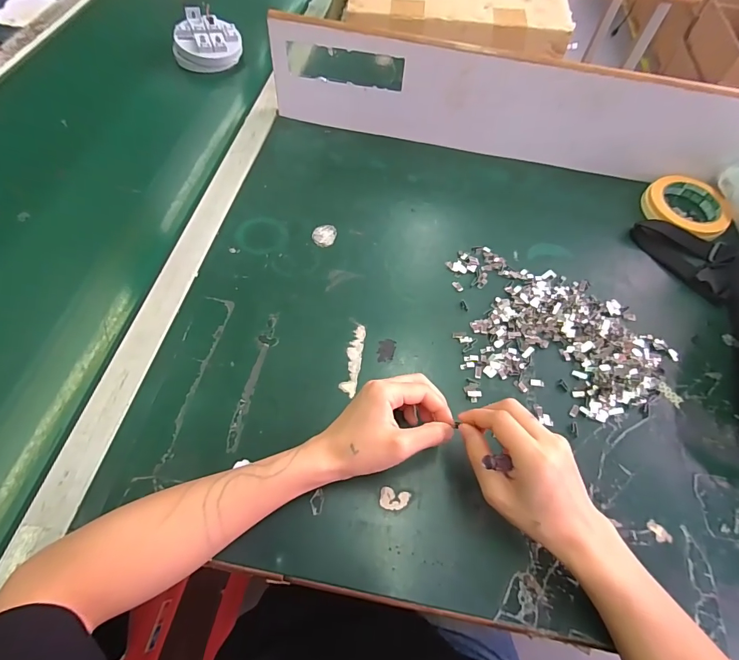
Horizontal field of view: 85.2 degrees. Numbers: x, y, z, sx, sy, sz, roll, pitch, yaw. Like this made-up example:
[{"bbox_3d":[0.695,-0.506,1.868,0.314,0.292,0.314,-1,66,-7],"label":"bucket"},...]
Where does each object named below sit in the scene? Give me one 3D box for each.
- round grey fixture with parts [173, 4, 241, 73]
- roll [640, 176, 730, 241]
[{"bbox_3d":[-0.274,-0.488,0.679,0.107,0.047,0.101,-12,62,-10],"label":"round grey fixture with parts"},{"bbox_3d":[0.443,-0.174,0.557,0.108,0.022,0.108,1,61,-2],"label":"roll"}]

